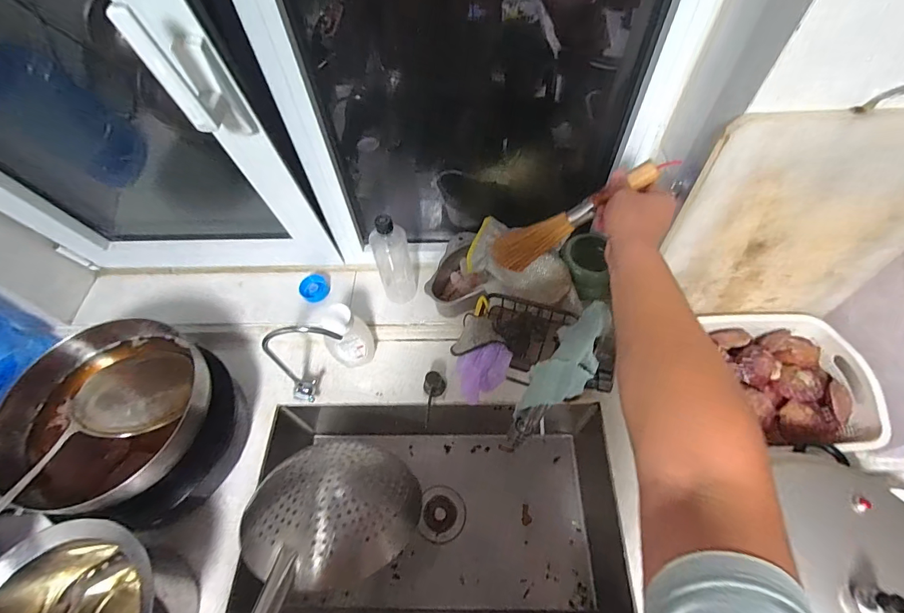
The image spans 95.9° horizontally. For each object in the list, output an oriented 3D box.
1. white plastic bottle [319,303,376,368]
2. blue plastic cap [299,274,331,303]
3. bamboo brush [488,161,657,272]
[{"bbox_3d":[-0.198,0.062,0.780,0.088,0.178,0.052,-24,60,-12],"label":"white plastic bottle"},{"bbox_3d":[-0.301,-0.042,0.890,0.059,0.023,0.070,-33,62,-16],"label":"blue plastic cap"},{"bbox_3d":[0.162,-0.122,0.565,0.241,0.041,0.045,-29,52,31],"label":"bamboo brush"}]

